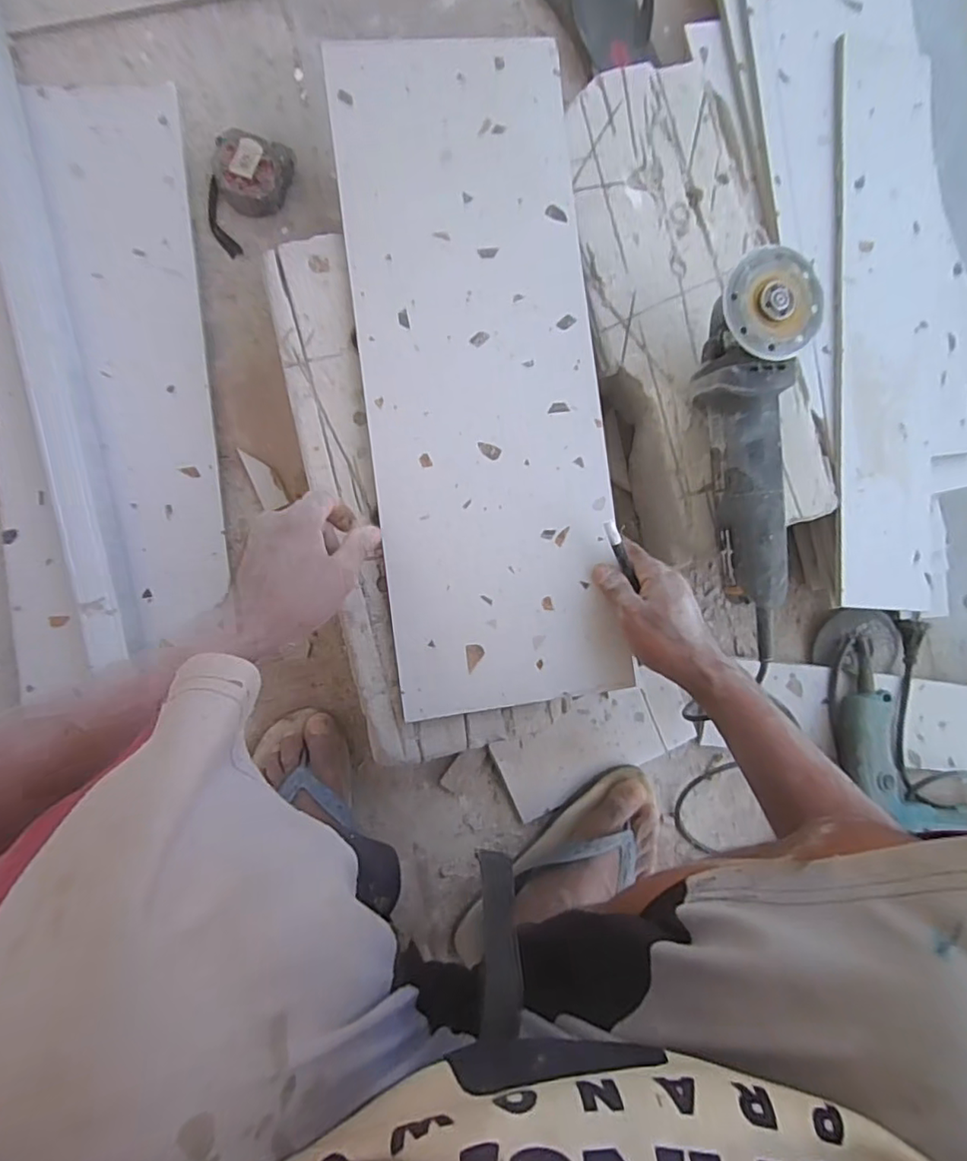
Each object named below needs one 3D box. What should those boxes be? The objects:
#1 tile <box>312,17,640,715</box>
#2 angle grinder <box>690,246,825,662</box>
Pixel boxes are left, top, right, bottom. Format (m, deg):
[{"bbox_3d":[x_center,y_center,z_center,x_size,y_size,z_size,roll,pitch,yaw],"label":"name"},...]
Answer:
[{"bbox_3d":[-0.002,-0.179,0.506,0.203,0.010,0.569,-6,89,-9],"label":"tile"},{"bbox_3d":[0.241,-0.097,0.494,0.078,0.081,0.320,-9,89,-7],"label":"angle grinder"}]

